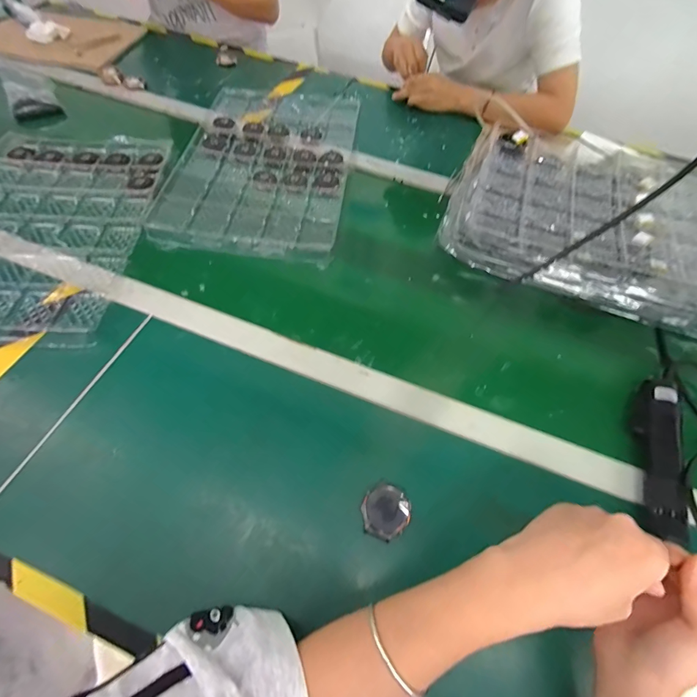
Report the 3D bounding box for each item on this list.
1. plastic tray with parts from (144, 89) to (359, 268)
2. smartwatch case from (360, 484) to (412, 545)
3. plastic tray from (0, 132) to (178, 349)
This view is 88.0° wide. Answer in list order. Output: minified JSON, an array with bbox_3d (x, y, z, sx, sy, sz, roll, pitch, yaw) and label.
[{"bbox_3d":[-0.150,-0.350,0.670,0.293,0.020,0.467,8,58,0],"label":"plastic tray with parts"},{"bbox_3d":[0.038,0.167,0.368,0.047,0.015,0.049,23,59,9],"label":"smartwatch case"},{"bbox_3d":[-0.478,-0.199,0.557,0.314,0.020,0.446,5,58,-2],"label":"plastic tray"}]

